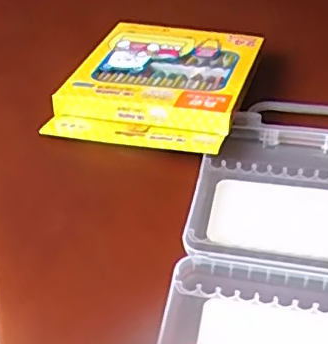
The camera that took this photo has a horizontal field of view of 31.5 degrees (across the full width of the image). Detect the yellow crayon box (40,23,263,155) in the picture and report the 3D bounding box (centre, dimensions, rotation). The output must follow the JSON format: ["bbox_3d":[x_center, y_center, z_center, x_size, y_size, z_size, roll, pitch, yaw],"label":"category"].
[{"bbox_3d":[-0.003,-0.090,0.564,0.162,0.025,0.191,10,41,14],"label":"yellow crayon box"}]

